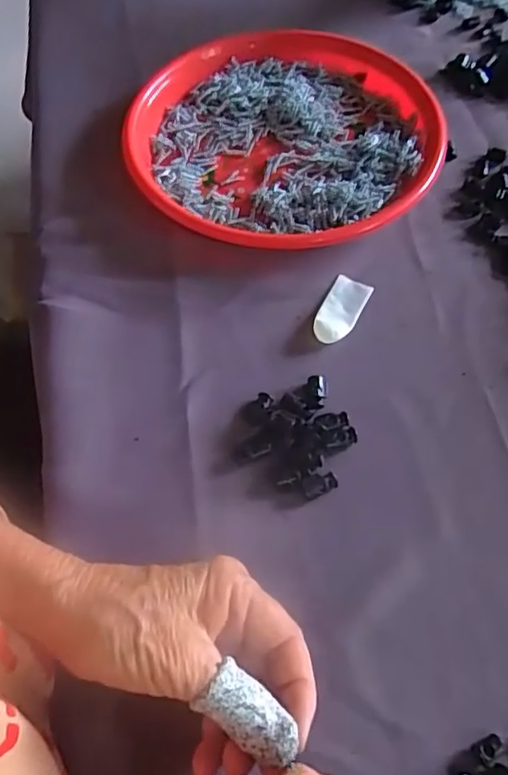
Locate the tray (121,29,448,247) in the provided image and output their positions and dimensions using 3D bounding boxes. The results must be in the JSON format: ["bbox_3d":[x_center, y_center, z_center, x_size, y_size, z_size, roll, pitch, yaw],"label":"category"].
[{"bbox_3d":[0.021,-0.198,0.465,0.233,0.035,0.230,-8,61,-1],"label":"tray"}]

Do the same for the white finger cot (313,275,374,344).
[{"bbox_3d":[0.058,-0.054,0.399,0.026,0.009,0.056,24,66,15],"label":"white finger cot"}]

